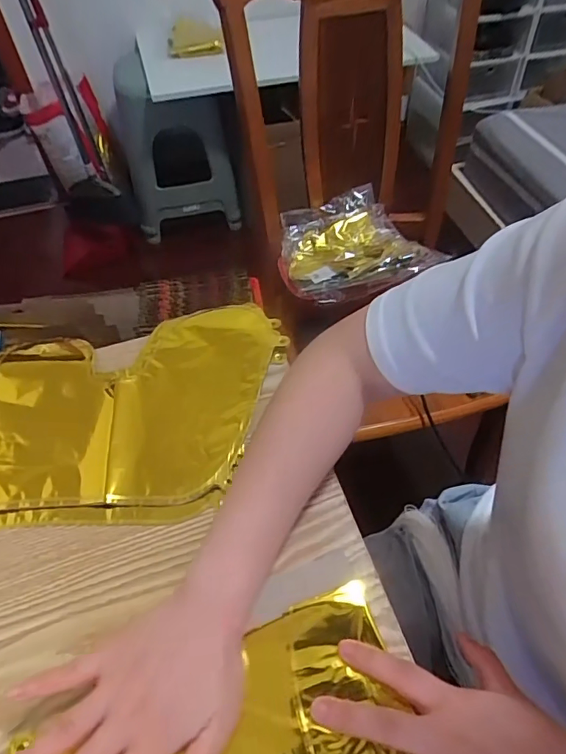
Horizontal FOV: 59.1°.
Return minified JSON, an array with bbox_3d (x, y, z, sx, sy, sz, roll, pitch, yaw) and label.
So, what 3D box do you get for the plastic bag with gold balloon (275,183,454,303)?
[{"bbox_3d":[0.125,-0.245,0.954,0.278,0.064,0.251,-20,55,-13],"label":"plastic bag with gold balloon"}]

